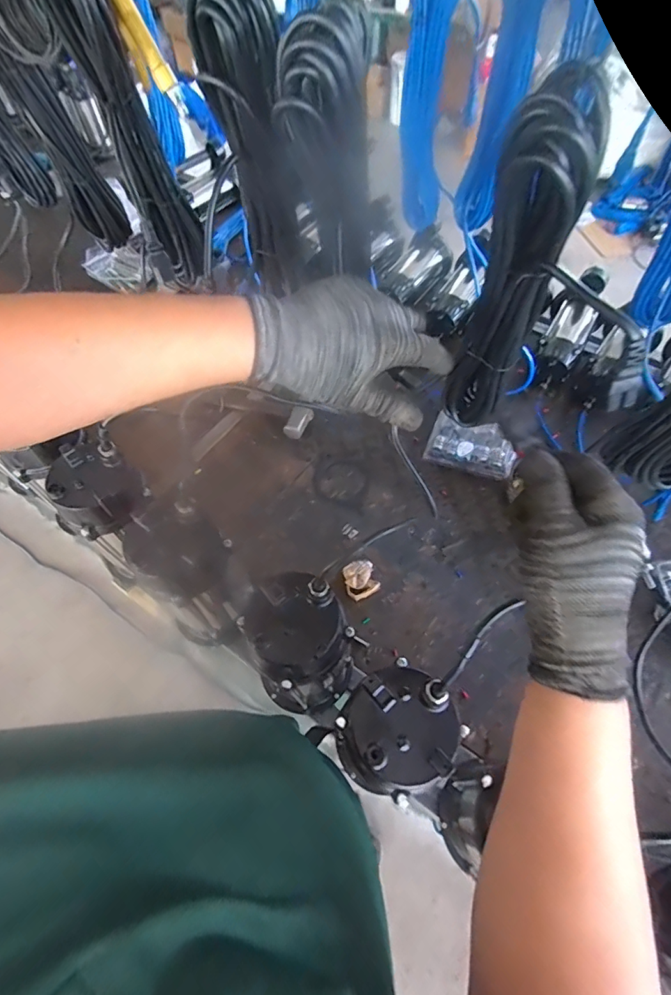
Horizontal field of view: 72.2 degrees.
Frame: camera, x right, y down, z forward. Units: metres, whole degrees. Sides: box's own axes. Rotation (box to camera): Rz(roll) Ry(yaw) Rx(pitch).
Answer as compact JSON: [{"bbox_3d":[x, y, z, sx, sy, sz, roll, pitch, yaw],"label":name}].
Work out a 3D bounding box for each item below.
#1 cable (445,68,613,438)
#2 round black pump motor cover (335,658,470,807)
[{"bbox_3d":[0.158,-0.177,0.439,0.063,0.333,0.087,12,60,9],"label":"cable"},{"bbox_3d":[0.062,0.243,0.477,0.117,0.082,0.112,-1,59,1],"label":"round black pump motor cover"}]

